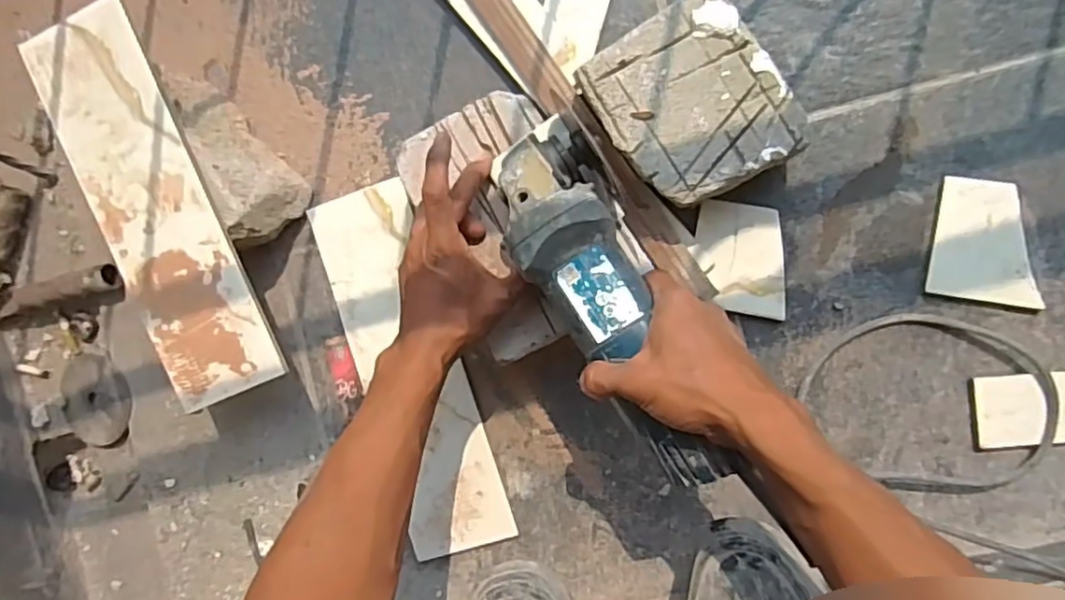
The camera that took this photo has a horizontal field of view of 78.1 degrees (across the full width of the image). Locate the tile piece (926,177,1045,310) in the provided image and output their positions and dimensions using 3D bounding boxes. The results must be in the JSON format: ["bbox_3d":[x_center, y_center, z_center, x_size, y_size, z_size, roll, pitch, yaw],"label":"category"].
[{"bbox_3d":[0.369,-0.046,0.527,0.082,0.012,0.095,7,93,8],"label":"tile piece"}]

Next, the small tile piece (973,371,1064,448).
[{"bbox_3d":[0.409,0.088,0.531,0.092,0.009,0.058,-6,91,8],"label":"small tile piece"}]

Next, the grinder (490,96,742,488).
[{"bbox_3d":[0.049,0.003,0.459,0.078,0.091,0.256,-22,79,8],"label":"grinder"}]

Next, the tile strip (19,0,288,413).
[{"bbox_3d":[-0.314,-0.072,0.547,0.095,0.008,0.326,-22,95,9],"label":"tile strip"}]

